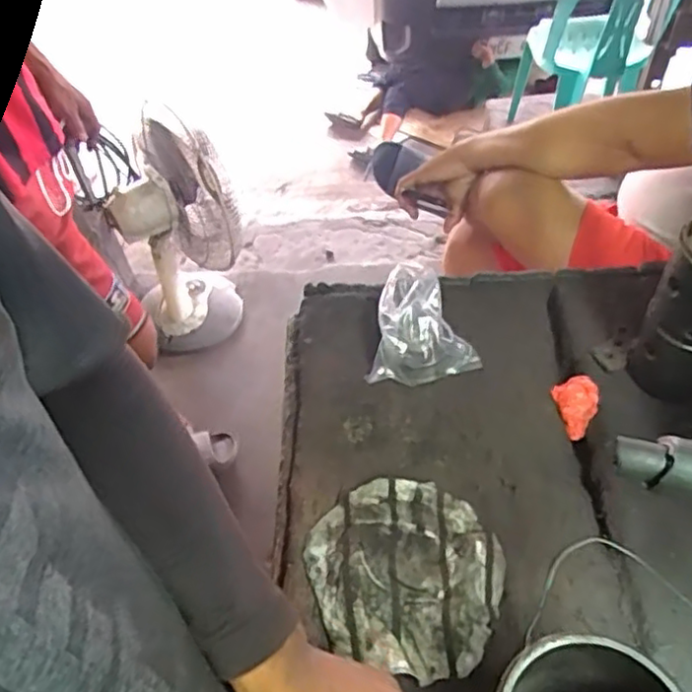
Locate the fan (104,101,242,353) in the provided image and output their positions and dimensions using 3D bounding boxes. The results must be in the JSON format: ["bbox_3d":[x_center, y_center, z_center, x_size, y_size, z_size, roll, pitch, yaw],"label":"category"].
[{"bbox_3d":[-0.411,-0.263,1.697,0.292,0.560,0.274,-19,52,-10],"label":"fan"}]

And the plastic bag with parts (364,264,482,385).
[{"bbox_3d":[0.085,-0.023,0.678,0.107,0.083,0.112,12,53,14],"label":"plastic bag with parts"}]

